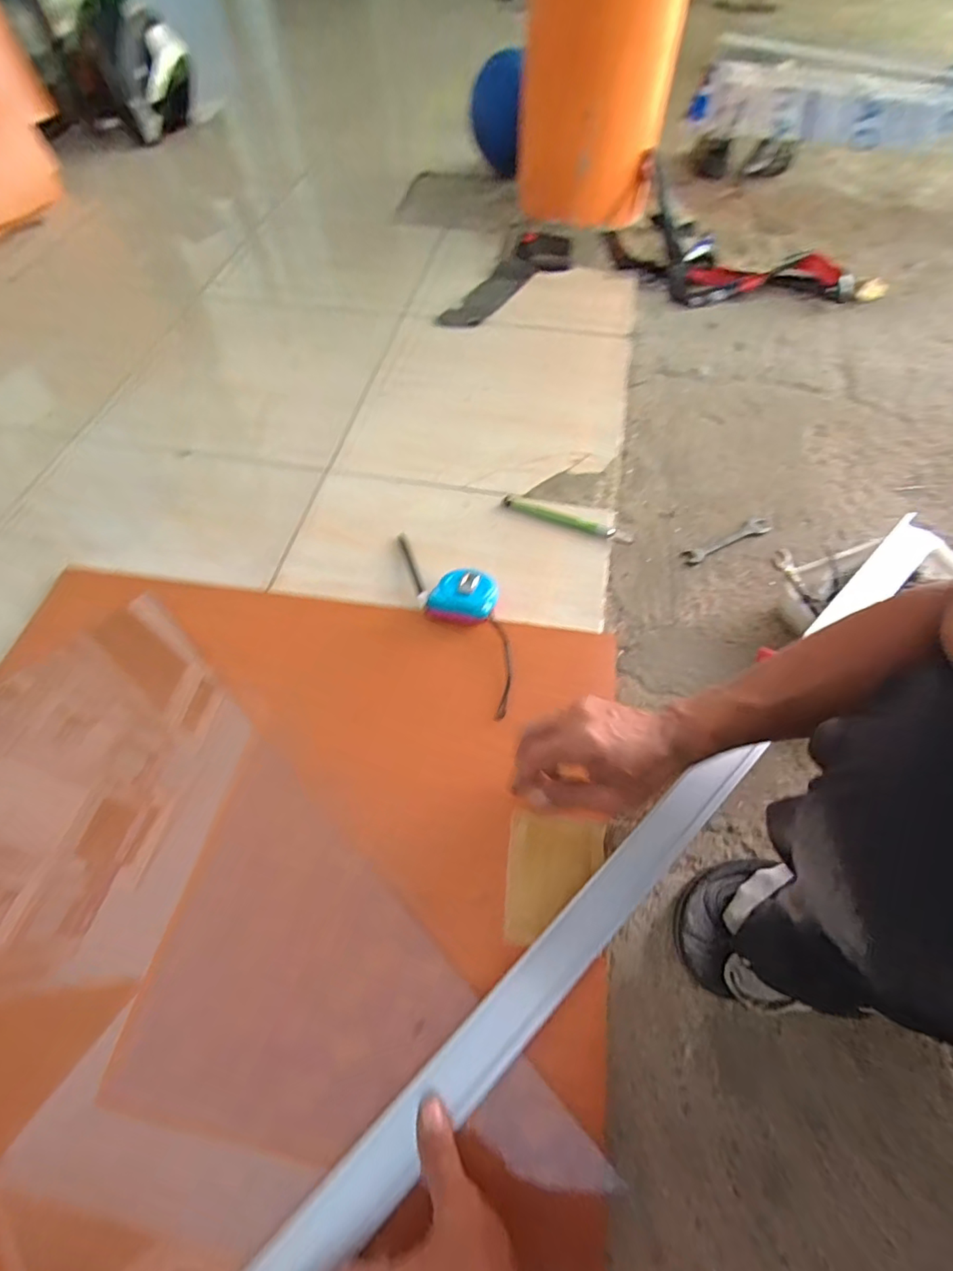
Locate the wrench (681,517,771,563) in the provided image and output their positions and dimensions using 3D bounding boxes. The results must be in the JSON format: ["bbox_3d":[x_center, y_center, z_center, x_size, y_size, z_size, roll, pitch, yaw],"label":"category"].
[{"bbox_3d":[0.331,-0.126,0.684,0.136,0.005,0.026,-24,64,-13],"label":"wrench"}]

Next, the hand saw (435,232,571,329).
[{"bbox_3d":[0.067,-0.665,0.973,0.138,0.031,0.376,27,64,13],"label":"hand saw"}]

